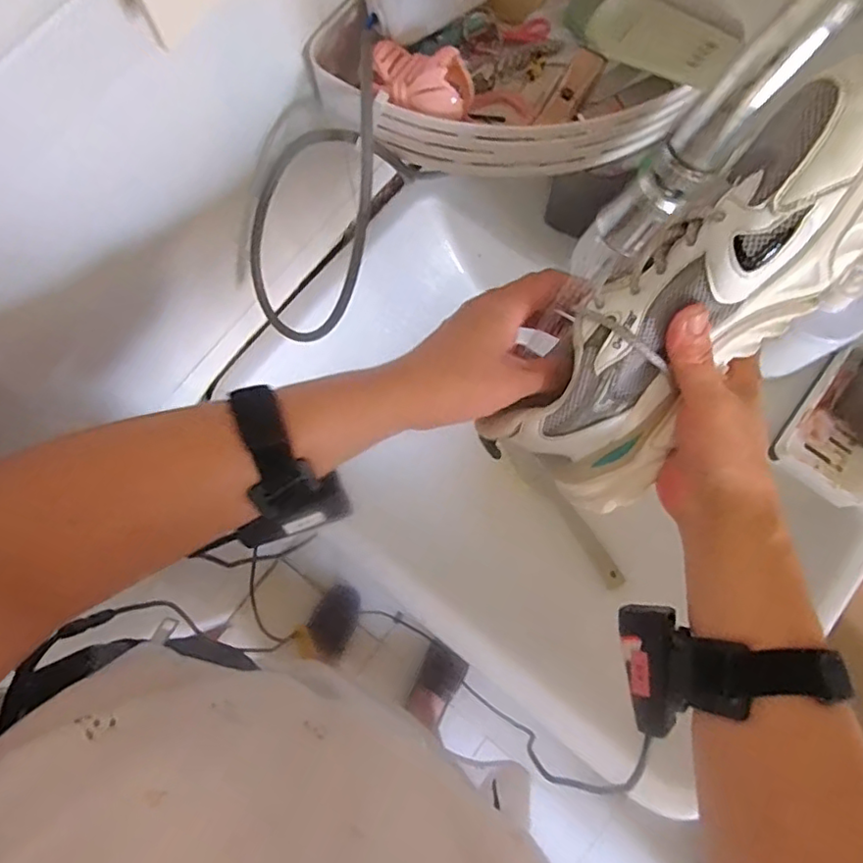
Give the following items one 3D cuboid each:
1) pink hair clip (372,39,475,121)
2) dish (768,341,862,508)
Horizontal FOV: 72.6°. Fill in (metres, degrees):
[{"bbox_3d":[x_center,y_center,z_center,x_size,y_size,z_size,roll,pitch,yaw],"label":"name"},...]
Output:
[{"bbox_3d":[-0.005,-0.232,0.389,0.065,0.031,0.035,8,77,1],"label":"pink hair clip"},{"bbox_3d":[0.386,-0.005,0.540,0.087,0.033,0.143,35,79,7],"label":"dish"}]

